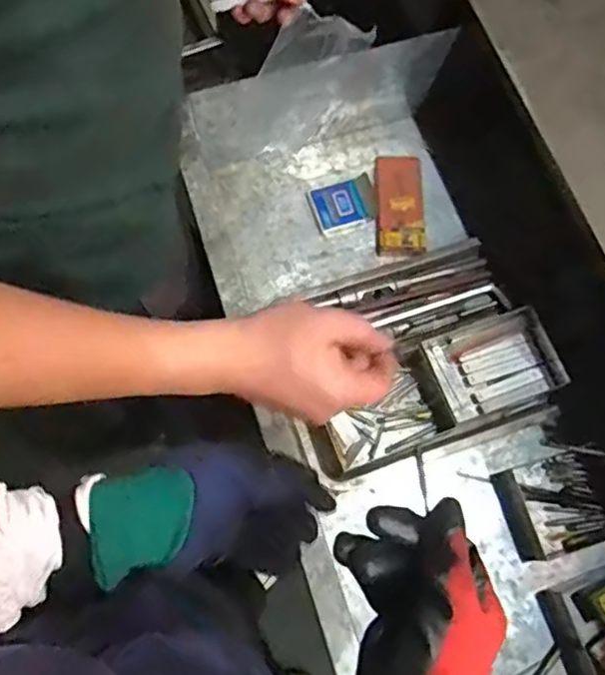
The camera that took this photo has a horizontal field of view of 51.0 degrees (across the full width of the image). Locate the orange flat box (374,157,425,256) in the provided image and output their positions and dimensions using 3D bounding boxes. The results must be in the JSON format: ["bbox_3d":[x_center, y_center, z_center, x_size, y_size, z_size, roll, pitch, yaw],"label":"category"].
[{"bbox_3d":[0.135,-0.185,0.878,0.063,0.011,0.155,1,72,-1],"label":"orange flat box"}]

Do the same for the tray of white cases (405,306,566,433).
[{"bbox_3d":[0.229,0.042,0.804,0.169,0.050,0.122,-17,73,-7],"label":"tray of white cases"}]

